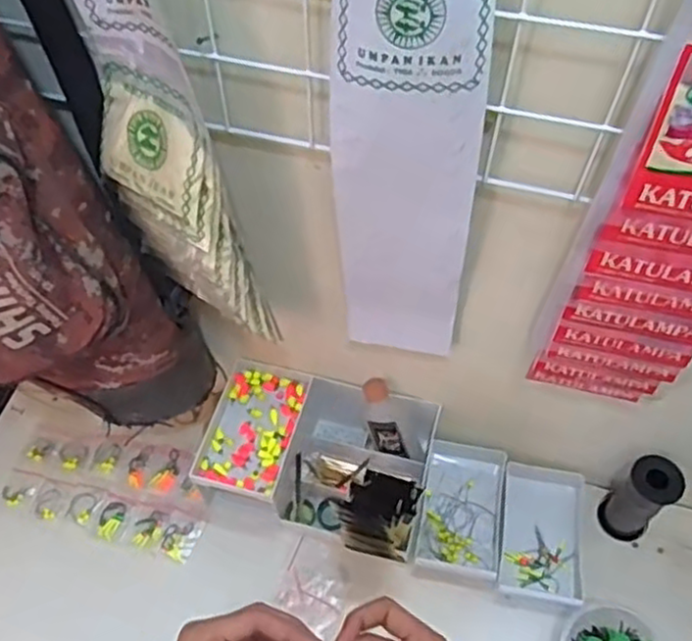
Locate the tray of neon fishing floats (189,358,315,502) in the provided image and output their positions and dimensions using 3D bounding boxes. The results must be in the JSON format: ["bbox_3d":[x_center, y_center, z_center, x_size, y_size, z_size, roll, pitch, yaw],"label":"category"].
[{"bbox_3d":[-0.096,0.111,0.730,0.089,0.015,0.144,14,57,10],"label":"tray of neon fishing floats"}]

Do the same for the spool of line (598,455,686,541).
[{"bbox_3d":[0.302,0.184,0.718,0.045,0.124,0.049,-1,56,1],"label":"spool of line"}]

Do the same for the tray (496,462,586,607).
[{"bbox_3d":[0.213,0.229,0.753,0.090,0.035,0.134,10,57,8],"label":"tray"}]

